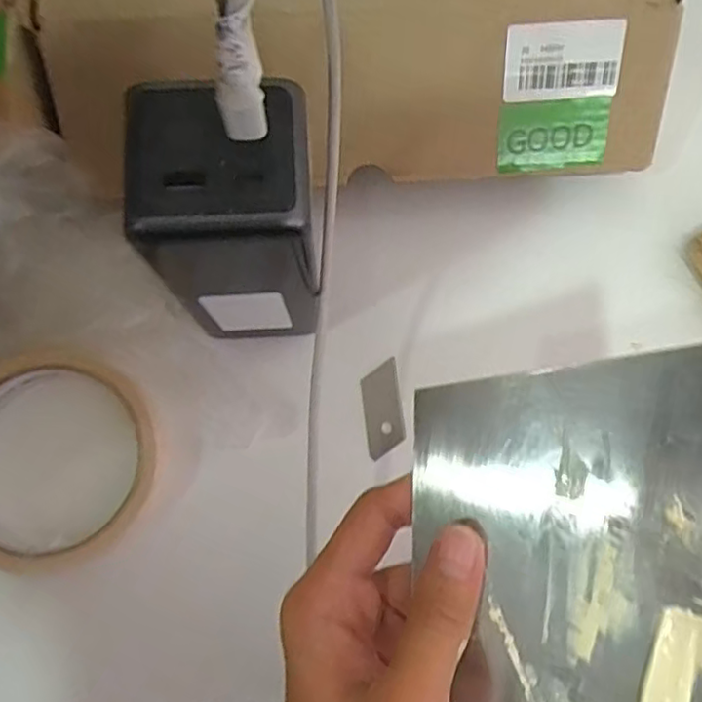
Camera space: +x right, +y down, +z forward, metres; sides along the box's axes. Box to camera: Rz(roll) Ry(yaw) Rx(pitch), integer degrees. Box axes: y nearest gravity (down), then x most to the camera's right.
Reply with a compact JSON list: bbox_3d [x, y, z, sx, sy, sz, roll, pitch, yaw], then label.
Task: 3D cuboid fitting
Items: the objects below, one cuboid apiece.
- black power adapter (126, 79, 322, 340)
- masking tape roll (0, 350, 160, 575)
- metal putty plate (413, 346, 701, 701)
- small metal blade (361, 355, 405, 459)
[{"bbox_3d":[-0.039,-0.039,0.235,0.052,0.129,0.050,-2,78,-2],"label":"black power adapter"},{"bbox_3d":[-0.130,0.047,0.271,0.089,0.016,0.092,0,78,-1],"label":"masking tape roll"},{"bbox_3d":[0.065,0.069,0.192,0.095,0.004,0.134,0,88,32],"label":"metal putty plate"},{"bbox_3d":[0.015,0.027,0.296,0.018,0.004,0.043,-4,81,-11],"label":"small metal blade"}]

